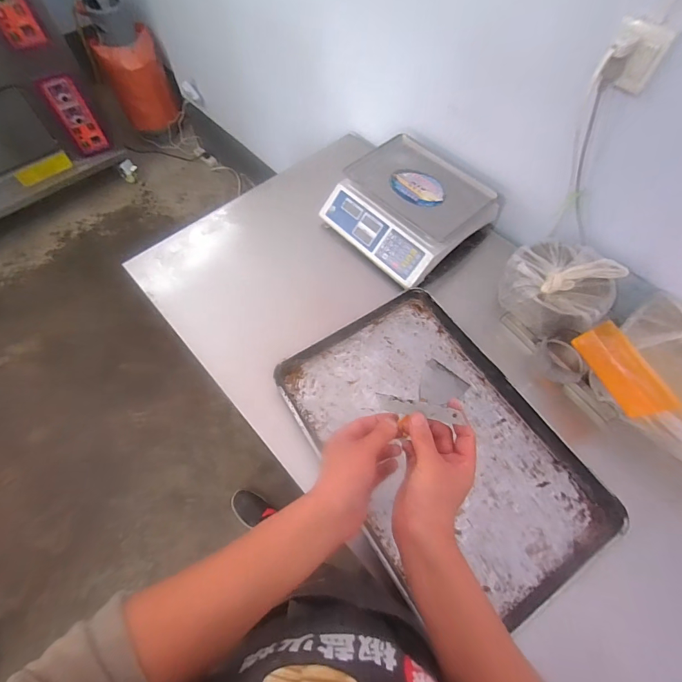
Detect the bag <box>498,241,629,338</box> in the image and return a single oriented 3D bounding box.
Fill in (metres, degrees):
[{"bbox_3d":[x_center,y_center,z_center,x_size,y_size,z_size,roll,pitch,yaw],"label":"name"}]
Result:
[{"bbox_3d":[0.471,-0.118,0.828,0.188,0.110,0.215,-39,69,-19],"label":"bag"}]

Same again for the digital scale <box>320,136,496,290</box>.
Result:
[{"bbox_3d":[0.169,-0.351,0.972,0.336,0.101,0.358,-38,68,-19],"label":"digital scale"}]

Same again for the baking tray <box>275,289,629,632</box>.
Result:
[{"bbox_3d":[0.181,0.189,0.742,0.402,0.055,0.605,-28,65,-14],"label":"baking tray"}]

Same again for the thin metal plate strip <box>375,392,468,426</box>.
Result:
[{"bbox_3d":[0.091,0.079,0.444,0.097,0.006,0.020,9,69,6],"label":"thin metal plate strip"}]

